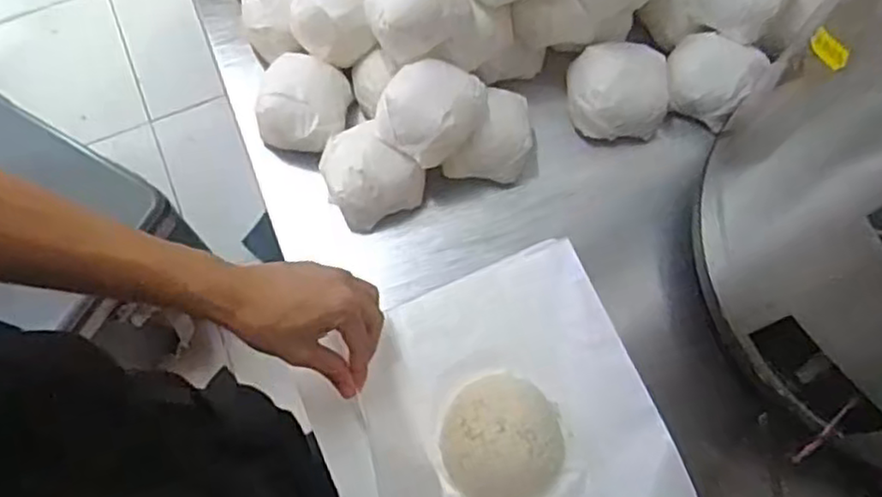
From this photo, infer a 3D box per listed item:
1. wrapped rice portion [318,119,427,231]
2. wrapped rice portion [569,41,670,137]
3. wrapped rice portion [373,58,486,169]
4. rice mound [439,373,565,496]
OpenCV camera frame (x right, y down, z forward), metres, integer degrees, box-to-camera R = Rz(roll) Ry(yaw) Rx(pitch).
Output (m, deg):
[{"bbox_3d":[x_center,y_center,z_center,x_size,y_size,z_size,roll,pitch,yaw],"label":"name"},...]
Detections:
[{"bbox_3d":[-0.063,-0.062,0.592,0.070,0.052,0.079,-37,76,-11],"label":"wrapped rice portion"},{"bbox_3d":[0.155,-0.144,0.612,0.077,0.063,0.071,-6,72,-2],"label":"wrapped rice portion"},{"bbox_3d":[-0.007,-0.113,0.570,0.078,0.047,0.077,0,72,0],"label":"wrapped rice portion"},{"bbox_3d":[0.046,0.147,0.516,0.088,0.041,0.096,-38,76,-11],"label":"rice mound"}]

